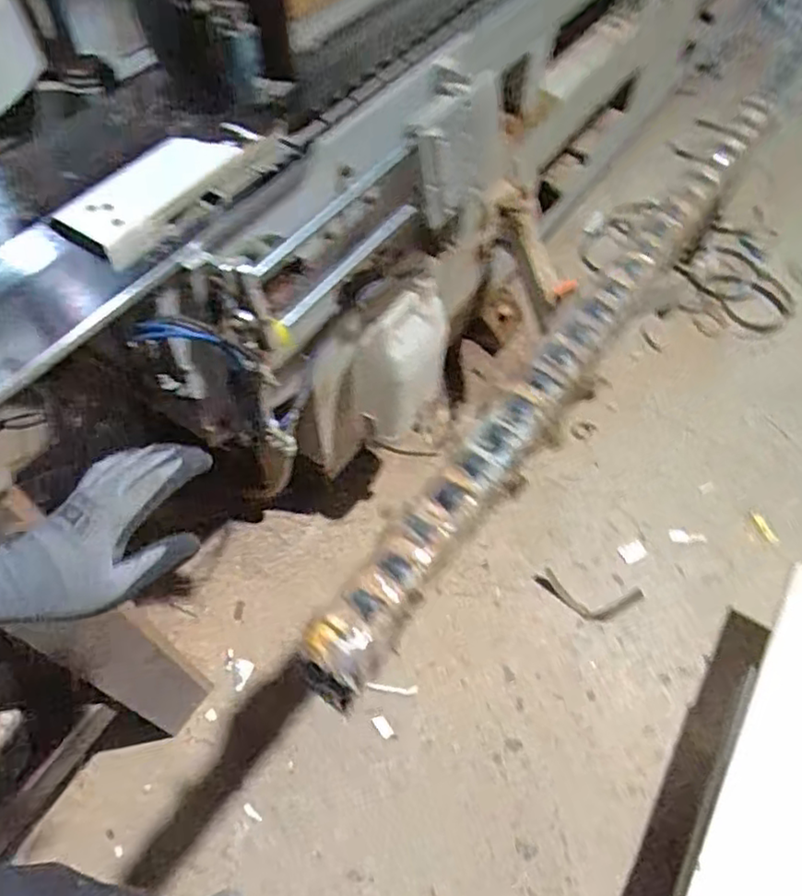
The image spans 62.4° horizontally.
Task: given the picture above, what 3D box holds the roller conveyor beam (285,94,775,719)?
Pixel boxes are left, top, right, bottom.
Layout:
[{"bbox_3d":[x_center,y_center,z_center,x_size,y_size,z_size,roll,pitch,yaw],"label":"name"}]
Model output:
[{"bbox_3d":[0.190,-0.112,0.696,0.061,0.062,0.854,31,61,18],"label":"roller conveyor beam"}]

